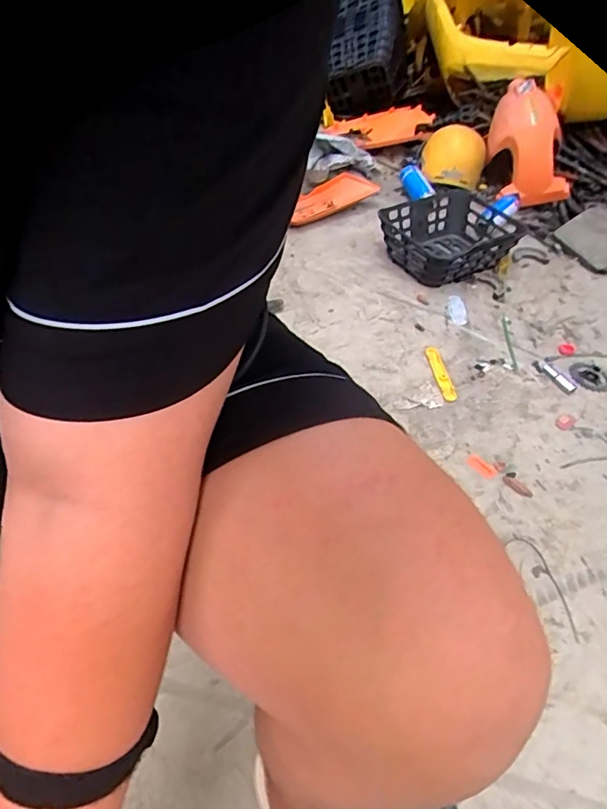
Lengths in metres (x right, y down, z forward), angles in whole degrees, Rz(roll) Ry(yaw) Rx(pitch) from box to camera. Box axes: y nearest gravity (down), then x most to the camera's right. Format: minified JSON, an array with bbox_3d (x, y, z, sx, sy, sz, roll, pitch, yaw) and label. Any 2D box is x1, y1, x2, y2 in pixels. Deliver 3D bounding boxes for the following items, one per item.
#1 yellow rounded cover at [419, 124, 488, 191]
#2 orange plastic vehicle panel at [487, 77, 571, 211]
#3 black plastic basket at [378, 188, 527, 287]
[{"bbox_3d":[0.450,-0.743,1.498,0.188,0.099,0.273,16,48,9],"label":"yellow rounded cover"},{"bbox_3d":[0.626,-0.741,1.405,0.178,0.156,0.362,-6,79,-11],"label":"orange plastic vehicle panel"},{"bbox_3d":[0.384,-0.440,1.296,0.357,0.098,0.283,-30,57,-29],"label":"black plastic basket"}]

